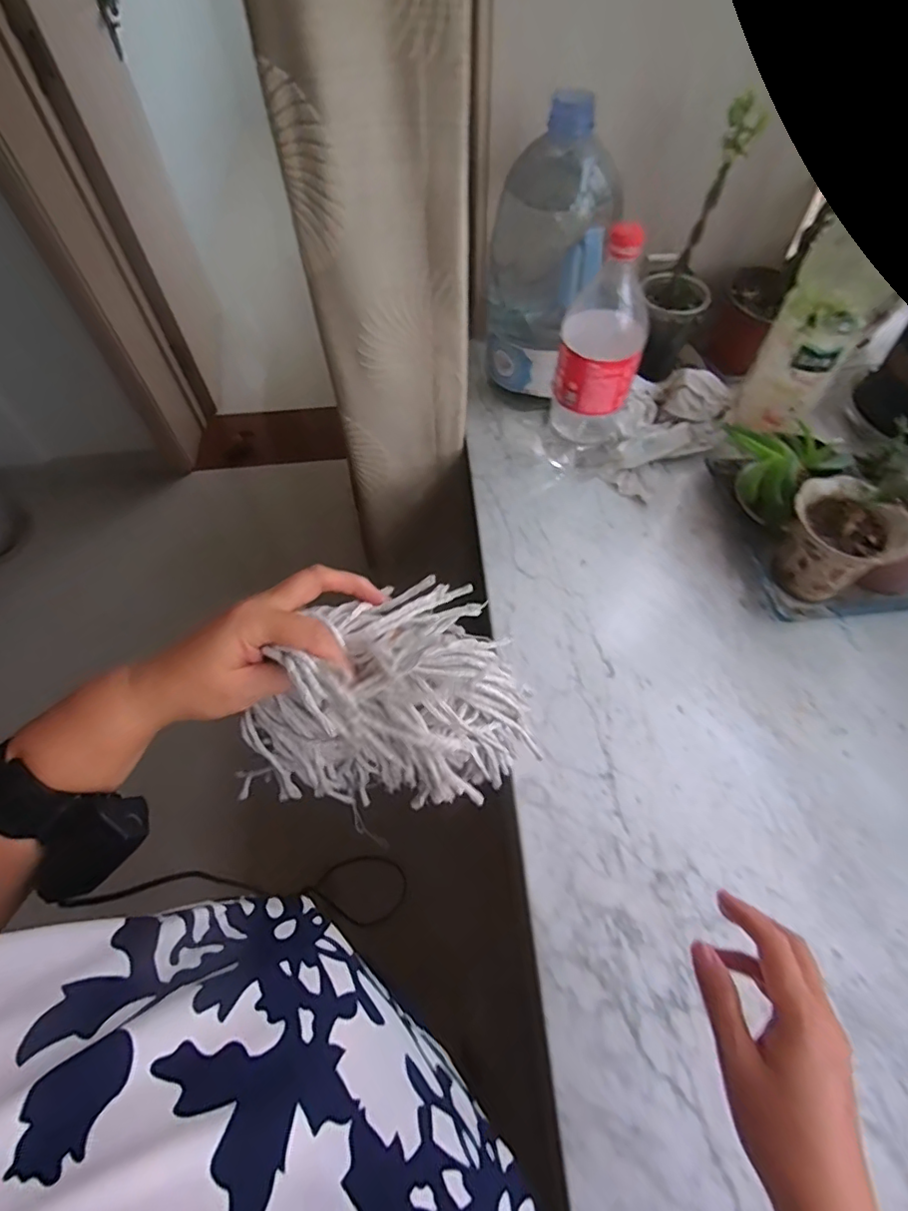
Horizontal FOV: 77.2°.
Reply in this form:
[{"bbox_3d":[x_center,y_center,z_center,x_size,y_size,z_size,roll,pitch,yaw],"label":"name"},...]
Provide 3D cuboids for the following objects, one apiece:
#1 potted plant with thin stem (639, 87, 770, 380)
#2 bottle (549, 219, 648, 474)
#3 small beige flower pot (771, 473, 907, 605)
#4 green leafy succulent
[{"bbox_3d":[0.276,-0.428,0.700,0.092,0.285,0.098,27,58,19],"label":"potted plant with thin stem"},{"bbox_3d":[0.158,-0.265,0.637,0.082,0.294,0.088,10,54,7],"label":"bottle"},{"bbox_3d":[0.411,-0.064,0.618,0.097,0.110,0.109,-35,61,-23],"label":"small beige flower pot"},{"bbox_3d":[0.374,-0.146,0.666,0.114,0.105,0.095,-32,60,-21],"label":"green leafy succulent"}]

